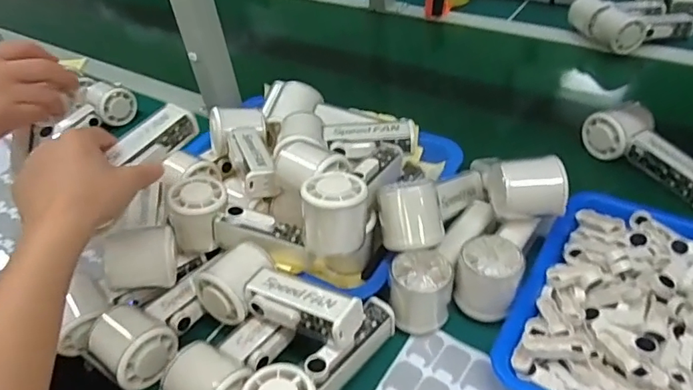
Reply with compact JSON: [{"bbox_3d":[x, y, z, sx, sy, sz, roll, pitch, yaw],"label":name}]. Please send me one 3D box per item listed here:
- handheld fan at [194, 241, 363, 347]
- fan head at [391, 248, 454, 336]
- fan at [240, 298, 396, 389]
[{"bbox_3d":[-0.058,0.088,0.449,0.153,0.044,0.064,12,45,21],"label":"handheld fan"},{"bbox_3d":[0.069,0.087,0.461,0.053,0.055,0.054,-4,42,4],"label":"fan head"},{"bbox_3d":[-0.022,0.143,0.415,0.053,0.059,0.151,22,49,29],"label":"fan"}]

